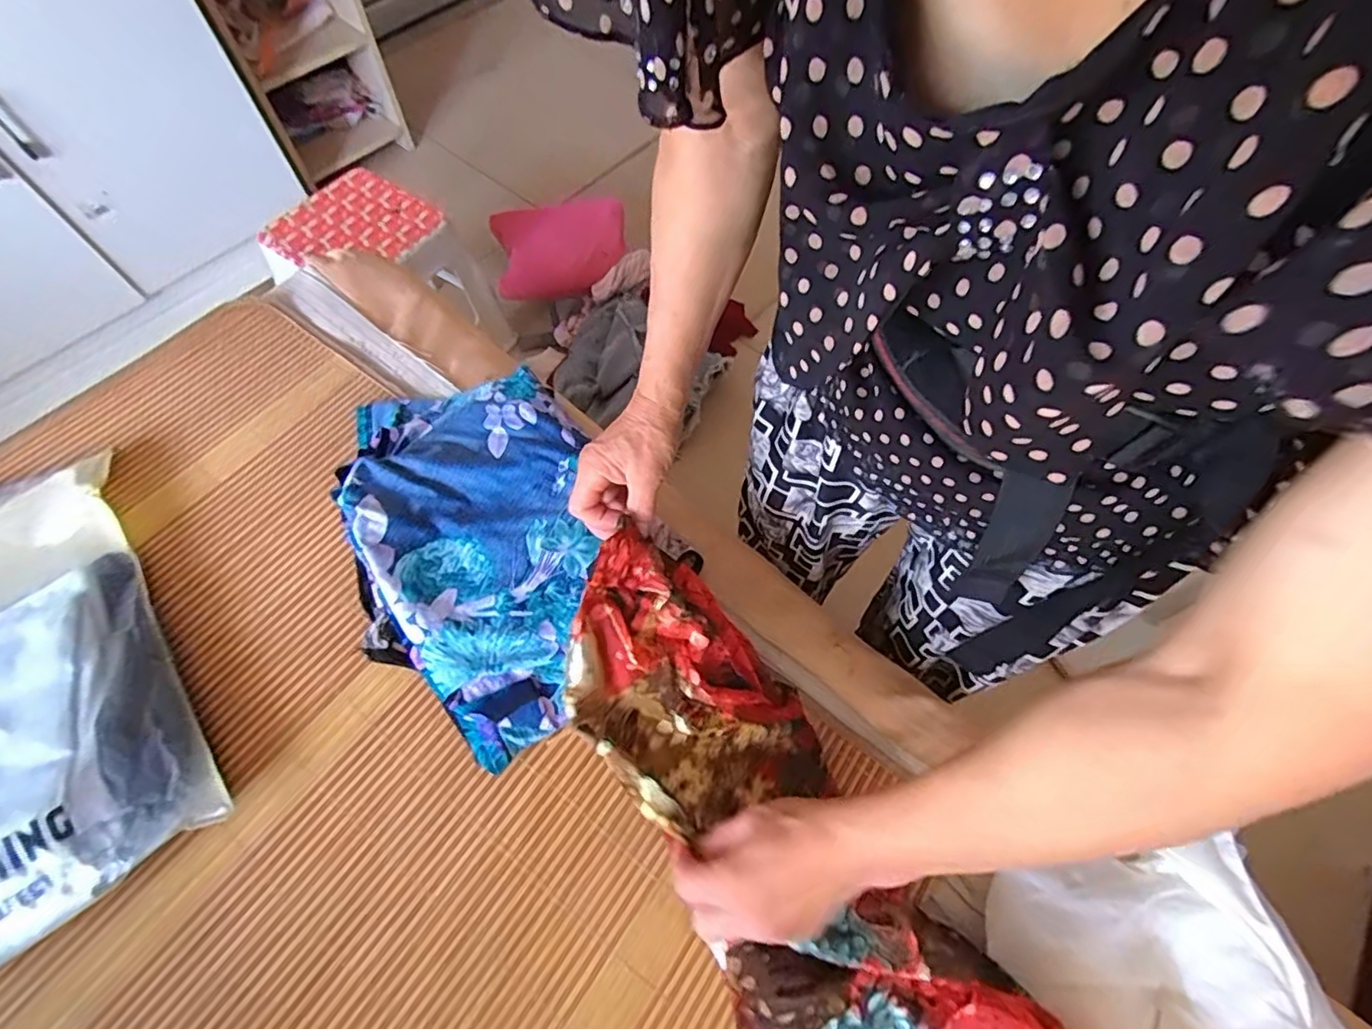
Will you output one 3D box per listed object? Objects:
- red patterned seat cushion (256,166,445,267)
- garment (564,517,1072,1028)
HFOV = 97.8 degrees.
[{"bbox_3d":[-0.571,-0.496,1.037,0.226,0.029,0.226,29,66,11],"label":"red patterned seat cushion"},{"bbox_3d":[0.068,0.245,0.410,0.185,0.102,0.491,-27,79,-16],"label":"garment"}]

